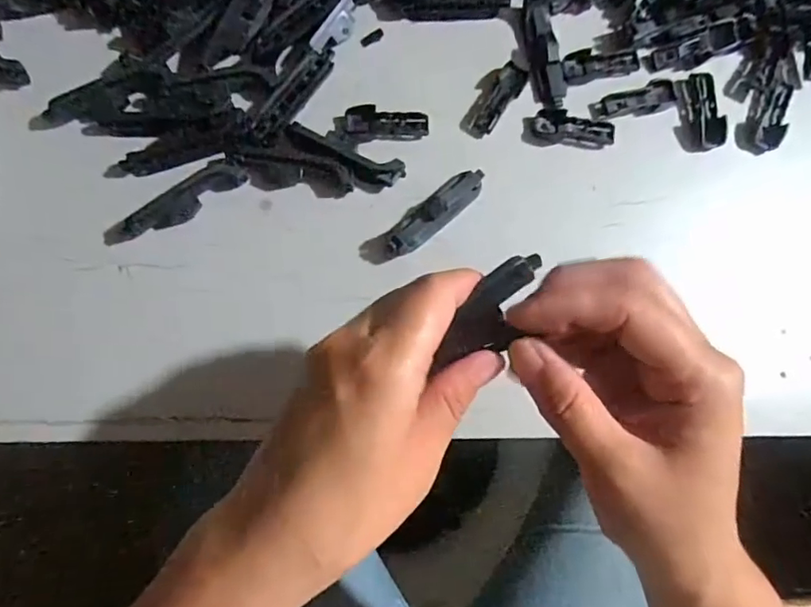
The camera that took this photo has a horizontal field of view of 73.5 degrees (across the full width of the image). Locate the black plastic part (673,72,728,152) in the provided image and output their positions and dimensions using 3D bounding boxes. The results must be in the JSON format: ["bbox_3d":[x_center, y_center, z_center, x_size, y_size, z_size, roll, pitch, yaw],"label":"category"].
[{"bbox_3d":[0.189,-0.124,0.351,0.029,0.011,0.051,-7,81,-7],"label":"black plastic part"}]

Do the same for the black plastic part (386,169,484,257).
[{"bbox_3d":[0.018,-0.054,0.321,0.073,0.018,0.018,-42,86,-11],"label":"black plastic part"}]

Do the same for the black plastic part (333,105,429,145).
[{"bbox_3d":[-0.014,-0.110,0.331,0.055,0.007,0.023,-8,81,-7],"label":"black plastic part"}]

